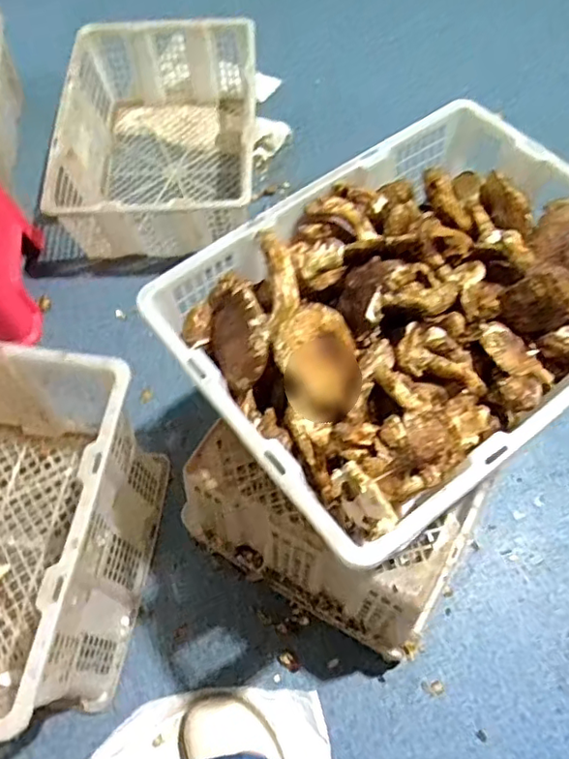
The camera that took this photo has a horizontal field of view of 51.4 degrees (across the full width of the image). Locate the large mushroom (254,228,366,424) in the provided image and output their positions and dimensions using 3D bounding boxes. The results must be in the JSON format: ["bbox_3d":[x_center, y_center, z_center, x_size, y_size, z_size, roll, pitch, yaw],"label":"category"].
[{"bbox_3d":[0.024,-0.064,0.595,0.083,0.040,0.195,-7,61,-2],"label":"large mushroom"}]

